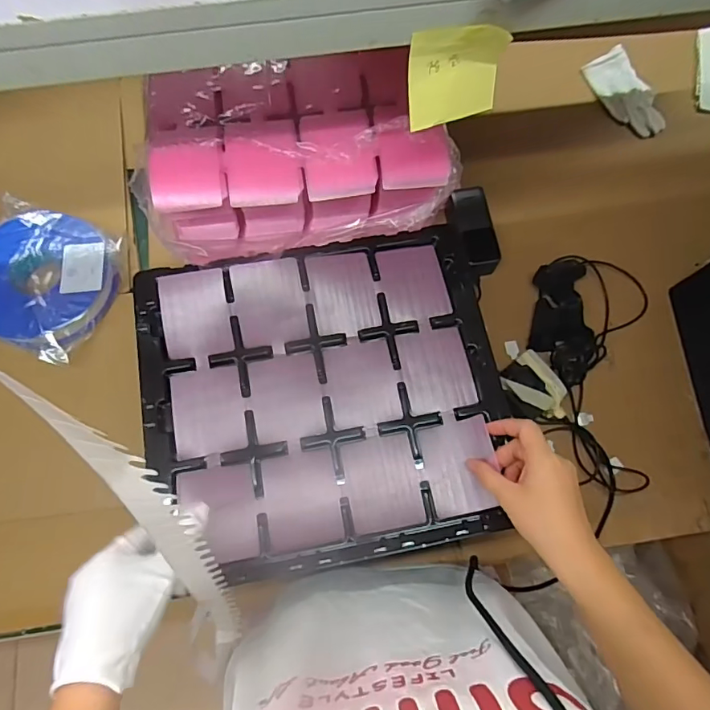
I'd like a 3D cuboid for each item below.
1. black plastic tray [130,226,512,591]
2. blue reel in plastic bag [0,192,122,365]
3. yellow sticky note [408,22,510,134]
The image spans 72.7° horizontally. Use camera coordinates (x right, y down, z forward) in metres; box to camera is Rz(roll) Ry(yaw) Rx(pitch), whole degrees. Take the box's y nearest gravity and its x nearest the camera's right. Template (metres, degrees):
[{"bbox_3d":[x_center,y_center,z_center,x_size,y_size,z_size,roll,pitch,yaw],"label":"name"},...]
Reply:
[{"bbox_3d":[-0.030,0.034,0.493,0.361,0.043,0.327,-11,74,-3],"label":"black plastic tray"},{"bbox_3d":[-0.468,-0.113,0.718,0.205,0.046,0.211,19,75,5],"label":"blue reel in plastic bag"},{"bbox_3d":[0.081,-0.217,0.369,0.078,0.066,0.029,-20,75,-6],"label":"yellow sticky note"}]

